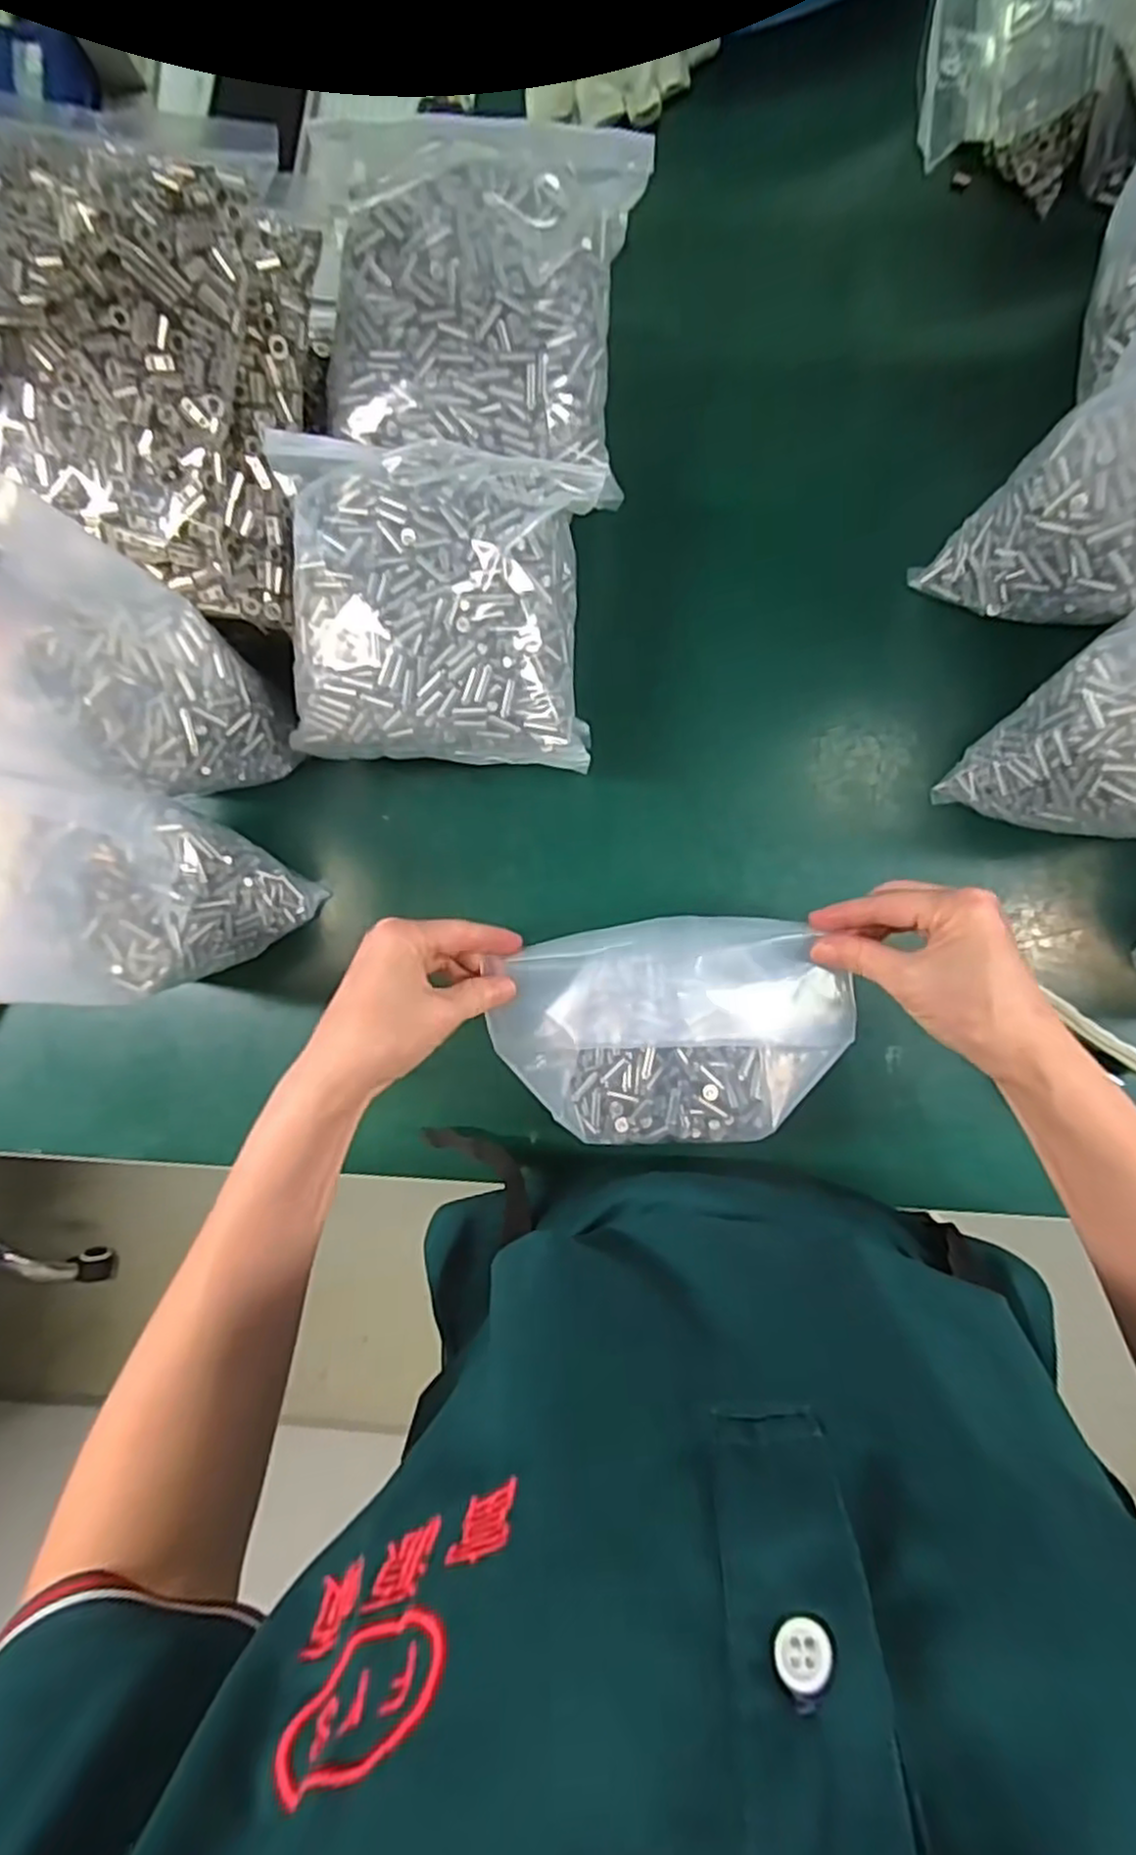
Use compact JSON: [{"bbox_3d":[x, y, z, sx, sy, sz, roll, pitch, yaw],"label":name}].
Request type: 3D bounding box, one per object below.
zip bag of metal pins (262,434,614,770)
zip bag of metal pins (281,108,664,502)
[{"bbox_3d":[-0.075,-0.186,0.430,0.175,0.062,0.168,5,90,6],"label":"zip bag of metal pins"},{"bbox_3d":[-0.060,-0.364,0.419,0.187,0.046,0.189,6,91,6],"label":"zip bag of metal pins"}]

